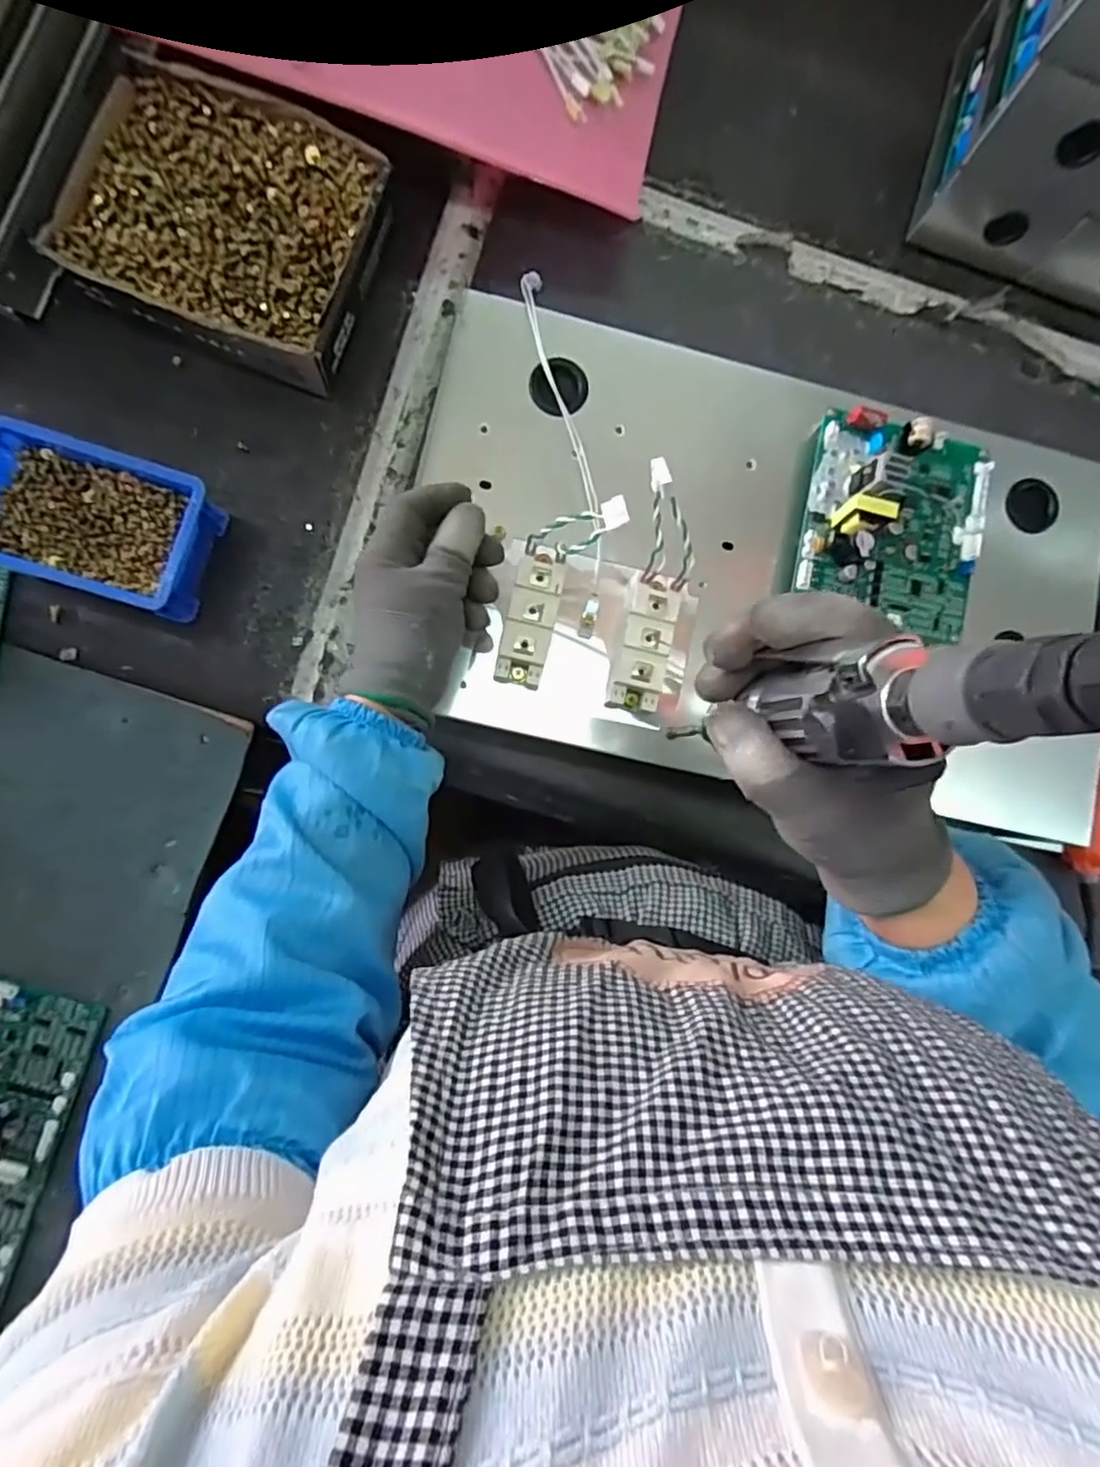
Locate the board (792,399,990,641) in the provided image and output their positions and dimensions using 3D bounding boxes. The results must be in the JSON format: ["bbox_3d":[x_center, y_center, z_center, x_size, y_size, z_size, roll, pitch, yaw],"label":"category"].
[{"bbox_3d":[0.246,-0.150,0.453,0.129,0.039,0.152,13,87,-3],"label":"board"}]

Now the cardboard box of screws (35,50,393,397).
[{"bbox_3d":[-0.235,-0.379,0.488,0.202,0.052,0.183,20,87,-2],"label":"cardboard box of screws"}]

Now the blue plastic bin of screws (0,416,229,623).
[{"bbox_3d":[-0.325,-0.149,0.466,0.145,0.058,0.098,18,87,-2],"label":"blue plastic bin of screws"}]

